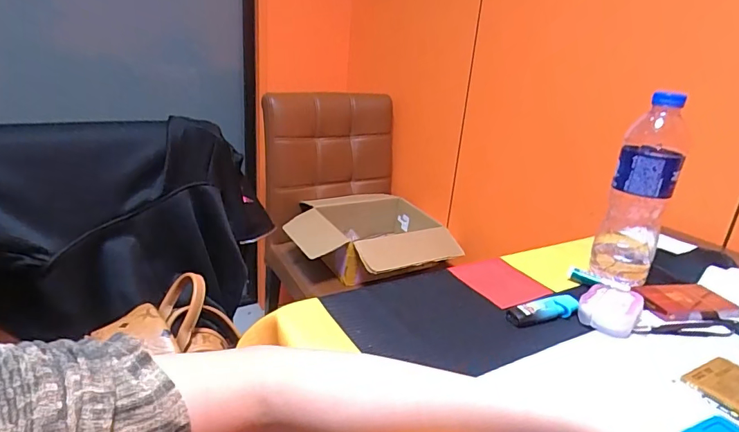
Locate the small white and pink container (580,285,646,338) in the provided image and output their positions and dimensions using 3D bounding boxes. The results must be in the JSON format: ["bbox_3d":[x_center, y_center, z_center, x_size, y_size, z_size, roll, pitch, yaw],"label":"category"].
[{"bbox_3d":[0.249,0.095,0.473,0.054,0.027,0.056,19,25,33],"label":"small white and pink container"}]

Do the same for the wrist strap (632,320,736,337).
[{"bbox_3d":[0.326,0.117,0.470,0.129,0.004,0.024,-1,22,-14],"label":"wrist strap"}]

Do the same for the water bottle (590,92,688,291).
[{"bbox_3d":[0.311,-0.025,0.529,0.061,0.218,0.062,17,24,29],"label":"water bottle"}]

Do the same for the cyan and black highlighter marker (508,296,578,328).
[{"bbox_3d":[0.182,0.099,0.478,0.083,0.015,0.025,-3,22,-19],"label":"cyan and black highlighter marker"}]

